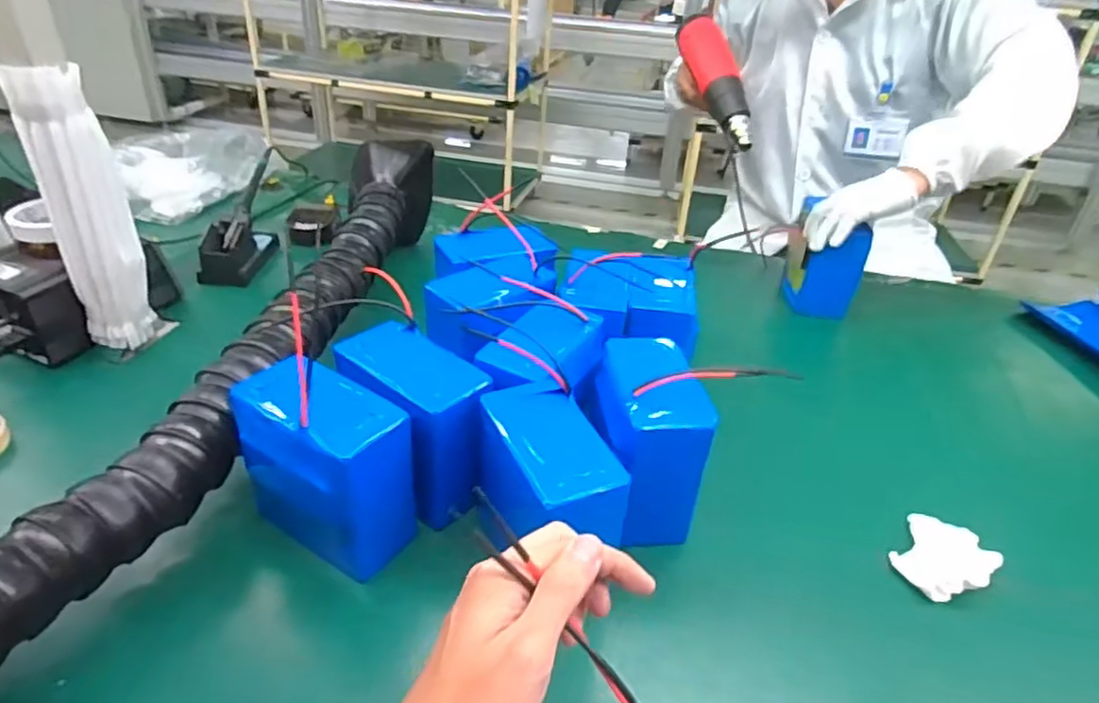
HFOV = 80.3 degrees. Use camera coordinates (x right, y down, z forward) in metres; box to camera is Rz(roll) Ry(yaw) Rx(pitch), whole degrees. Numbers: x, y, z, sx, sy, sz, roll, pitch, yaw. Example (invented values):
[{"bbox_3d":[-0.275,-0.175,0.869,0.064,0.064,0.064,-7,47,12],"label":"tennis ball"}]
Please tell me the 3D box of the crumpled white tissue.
[{"bbox_3d":[0.370,0.193,0.614,0.080,0.032,0.079,-21,41,-35],"label":"crumpled white tissue"}]

